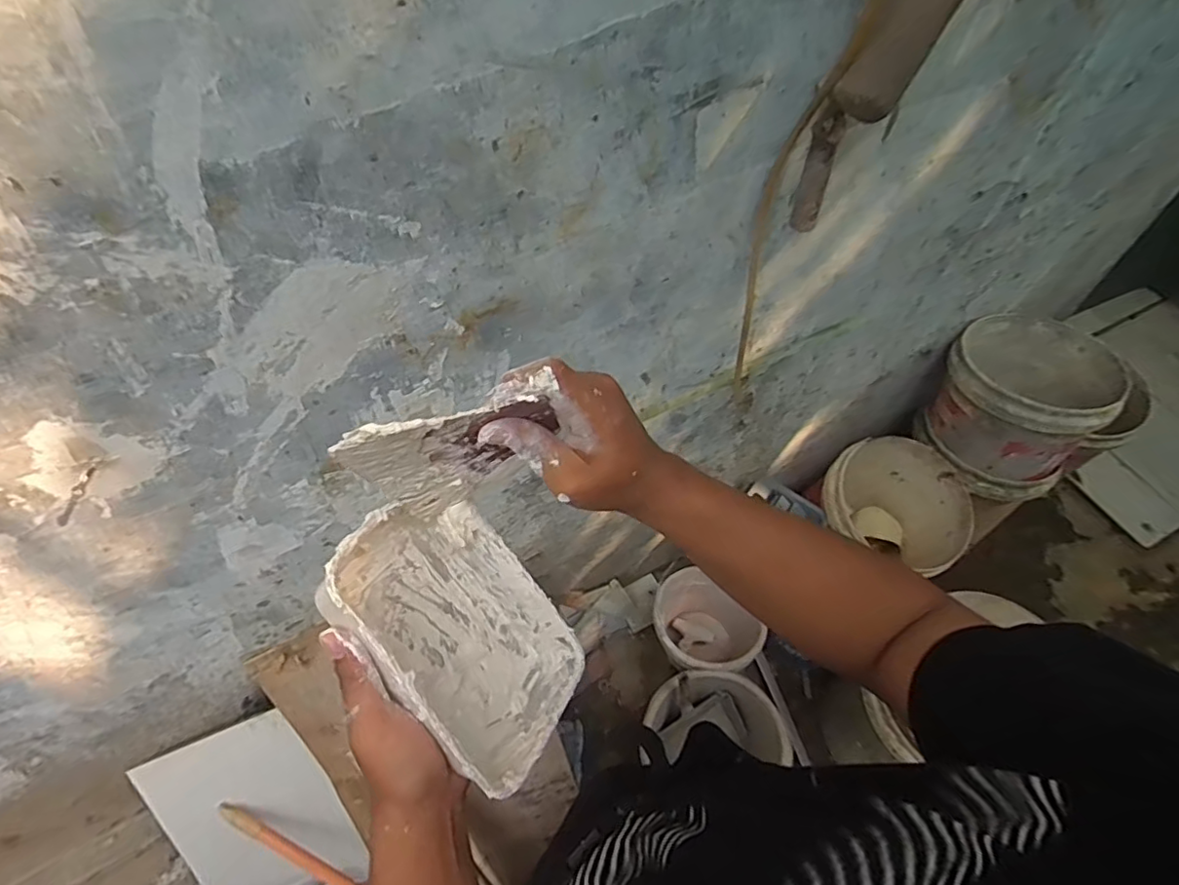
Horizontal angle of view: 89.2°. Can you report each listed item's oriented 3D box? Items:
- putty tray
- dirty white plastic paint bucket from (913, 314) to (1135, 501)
[{"bbox_3d":[-0.082,0.116,0.370,0.169,0.047,0.114,51,36,-10],"label":"putty tray"},{"bbox_3d":[0.969,-0.096,1.351,0.339,0.271,0.338,0,55,-1],"label":"dirty white plastic paint bucket"}]

